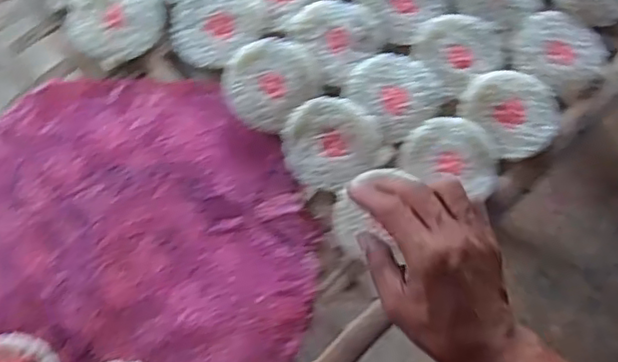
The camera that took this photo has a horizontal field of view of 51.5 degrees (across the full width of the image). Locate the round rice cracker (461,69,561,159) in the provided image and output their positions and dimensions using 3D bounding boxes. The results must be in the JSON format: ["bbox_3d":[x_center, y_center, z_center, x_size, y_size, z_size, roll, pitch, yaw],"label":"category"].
[{"bbox_3d":[0.176,-0.061,0.547,0.069,0.009,0.079,-33,75,-13],"label":"round rice cracker"}]

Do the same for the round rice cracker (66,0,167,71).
[{"bbox_3d":[-0.171,-0.144,0.566,0.081,0.009,0.082,1,70,-2],"label":"round rice cracker"}]

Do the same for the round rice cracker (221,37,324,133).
[{"bbox_3d":[-0.033,-0.086,0.549,0.078,0.010,0.073,1,70,-2],"label":"round rice cracker"}]

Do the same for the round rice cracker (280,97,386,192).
[{"bbox_3d":[0.020,-0.031,0.538,0.081,0.015,0.073,14,74,-1],"label":"round rice cracker"}]

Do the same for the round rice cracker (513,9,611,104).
[{"bbox_3d":[0.223,-0.112,0.565,0.070,0.017,0.081,-39,76,-14],"label":"round rice cracker"}]

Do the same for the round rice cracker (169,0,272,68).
[{"bbox_3d":[-0.080,-0.142,0.565,0.084,0.008,0.076,-39,76,-14],"label":"round rice cracker"}]

